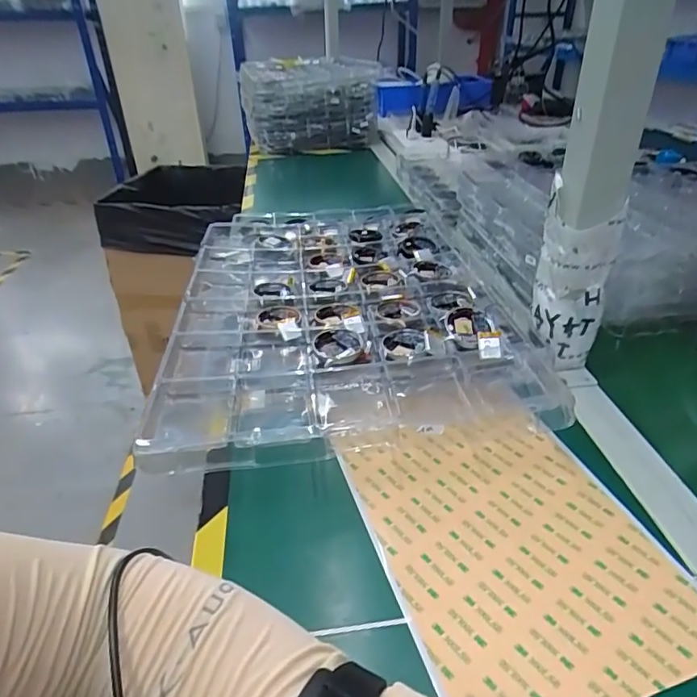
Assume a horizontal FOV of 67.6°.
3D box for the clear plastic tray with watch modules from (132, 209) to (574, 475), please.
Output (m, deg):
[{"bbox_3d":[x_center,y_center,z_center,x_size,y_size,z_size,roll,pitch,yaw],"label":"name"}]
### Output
[{"bbox_3d":[-0.013,-0.067,0.568,0.321,0.043,0.514,-5,33,-5],"label":"clear plastic tray with watch modules"}]

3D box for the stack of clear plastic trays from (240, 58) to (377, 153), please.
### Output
[{"bbox_3d":[-0.113,-0.644,1.364,0.342,0.175,0.295,-12,34,-15],"label":"stack of clear plastic trays"}]

